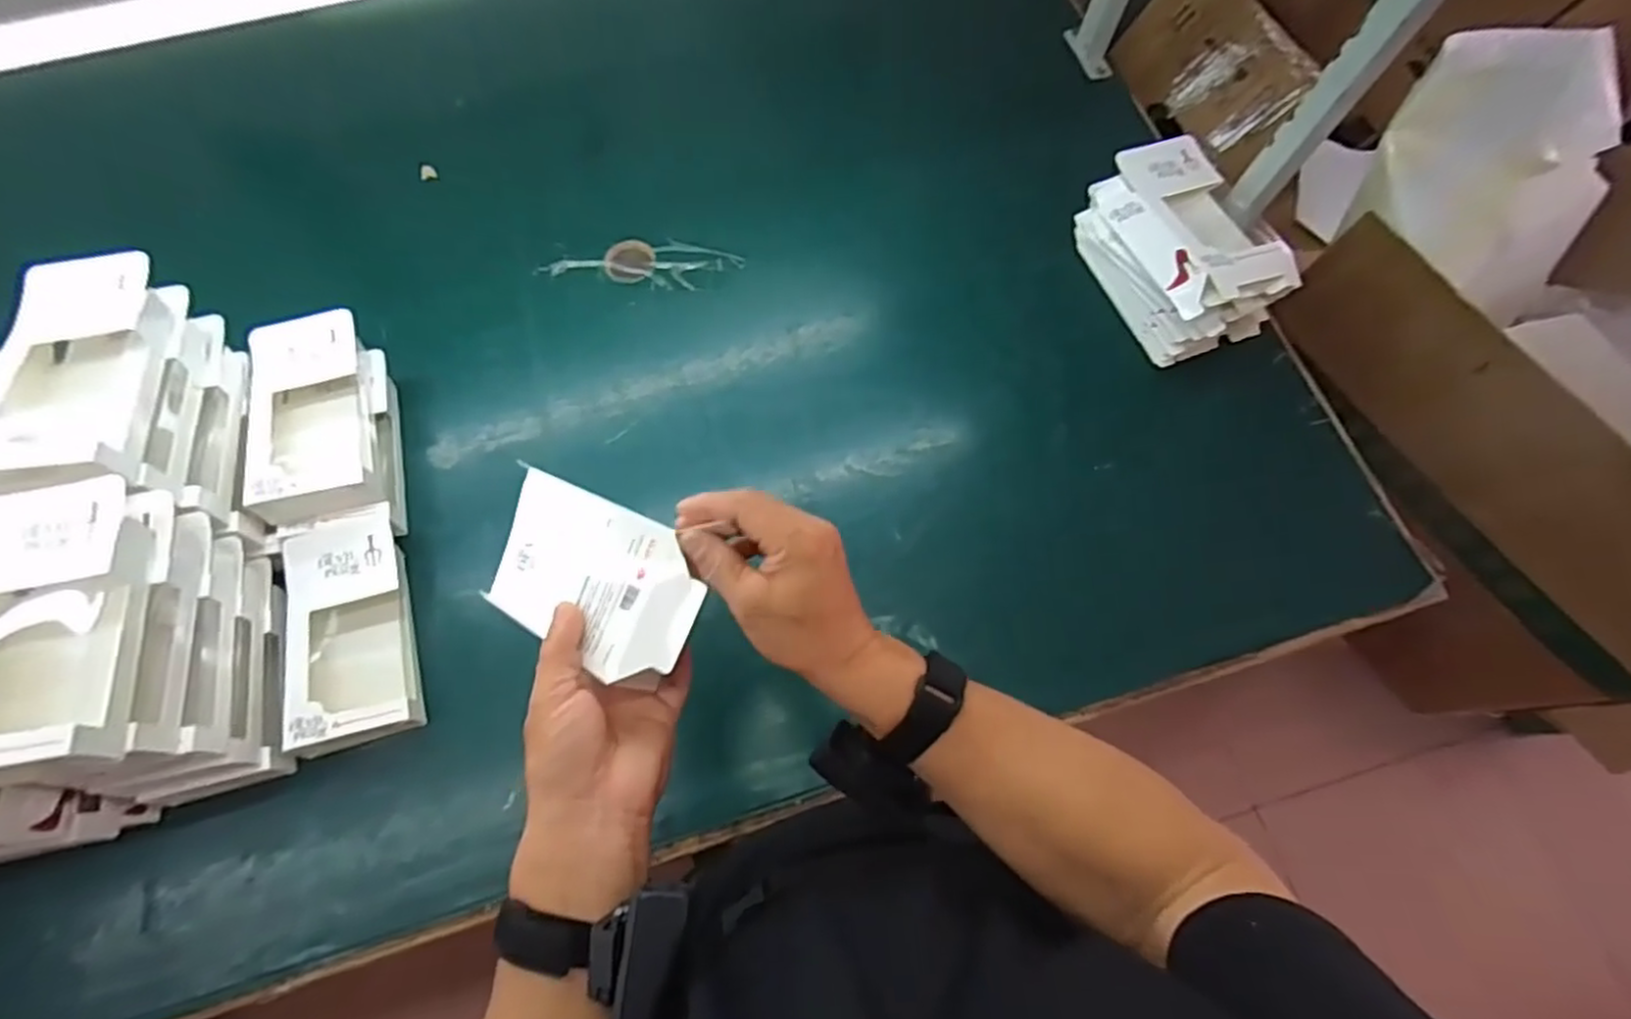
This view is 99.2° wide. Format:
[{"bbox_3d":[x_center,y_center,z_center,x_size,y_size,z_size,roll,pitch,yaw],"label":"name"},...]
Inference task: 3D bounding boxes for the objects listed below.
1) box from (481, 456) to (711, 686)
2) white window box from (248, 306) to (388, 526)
[{"bbox_3d":[-0.140,0.041,0.430,0.164,0.012,0.093,21,90,31],"label":"box"},{"bbox_3d":[-0.473,-0.088,0.654,0.100,0.041,0.195,-15,71,-6],"label":"white window box"}]

